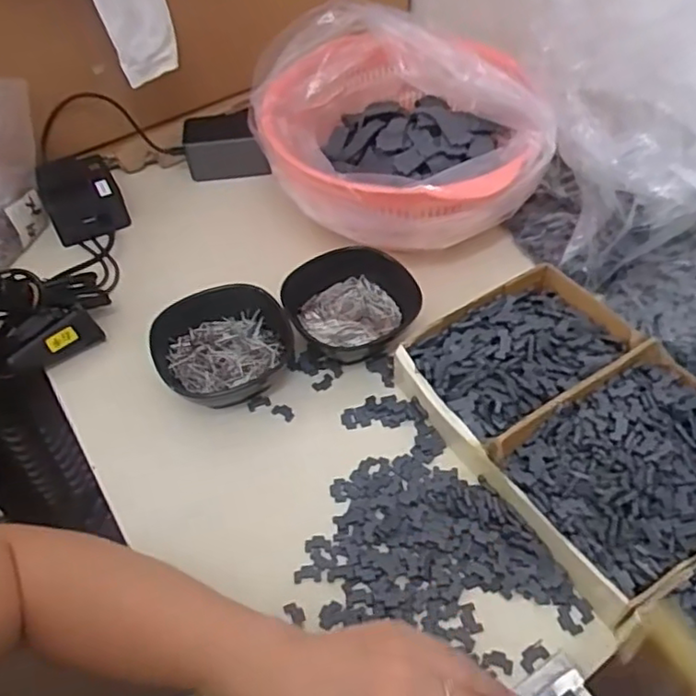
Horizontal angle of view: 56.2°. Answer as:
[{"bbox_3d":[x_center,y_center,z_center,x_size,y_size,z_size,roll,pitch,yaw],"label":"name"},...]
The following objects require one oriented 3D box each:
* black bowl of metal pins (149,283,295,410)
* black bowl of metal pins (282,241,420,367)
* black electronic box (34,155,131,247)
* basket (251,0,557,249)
[{"bbox_3d":[-0.100,0.004,0.536,0.105,0.053,0.102,-1,50,2],"label":"black bowl of metal pins"},{"bbox_3d":[0.009,-0.031,0.561,0.114,0.050,0.107,-1,50,2],"label":"black bowl of metal pins"},{"bbox_3d":[-0.272,-0.154,0.668,0.072,0.050,0.077,-23,53,-15],"label":"black electronic box"},{"bbox_3d":[0.041,-0.201,0.611,0.284,0.111,0.219,17,53,16],"label":"basket"}]

